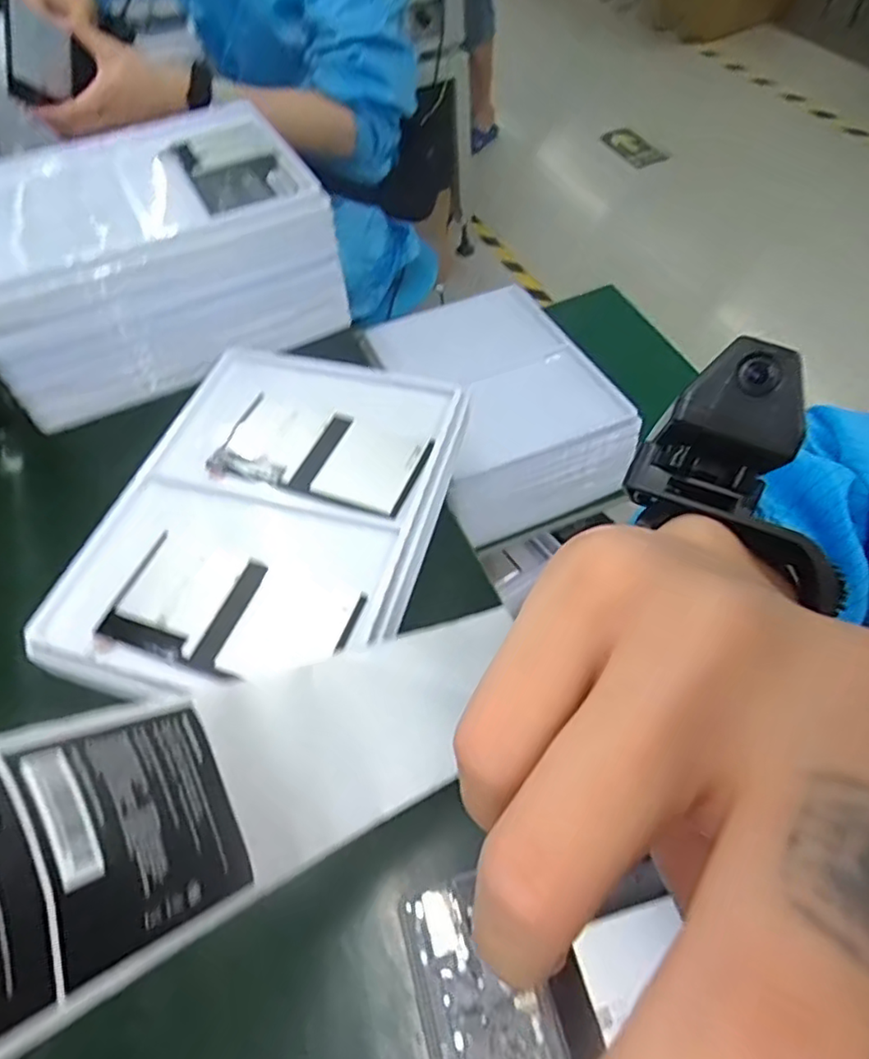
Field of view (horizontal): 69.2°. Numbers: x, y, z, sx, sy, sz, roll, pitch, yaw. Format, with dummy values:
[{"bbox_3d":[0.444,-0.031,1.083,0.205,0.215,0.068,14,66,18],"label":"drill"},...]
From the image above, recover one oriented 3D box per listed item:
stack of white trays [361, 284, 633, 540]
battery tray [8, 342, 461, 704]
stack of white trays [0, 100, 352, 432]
[{"bbox_3d":[0.078,-0.165,0.825,0.240,0.109,0.318,-20,56,-10],"label":"stack of white trays"},{"bbox_3d":[-0.127,-0.023,0.503,0.259,0.022,0.322,9,56,10],"label":"battery tray"},{"bbox_3d":[-0.283,-0.276,0.644,0.323,0.138,0.225,-22,57,-11],"label":"stack of white trays"}]

